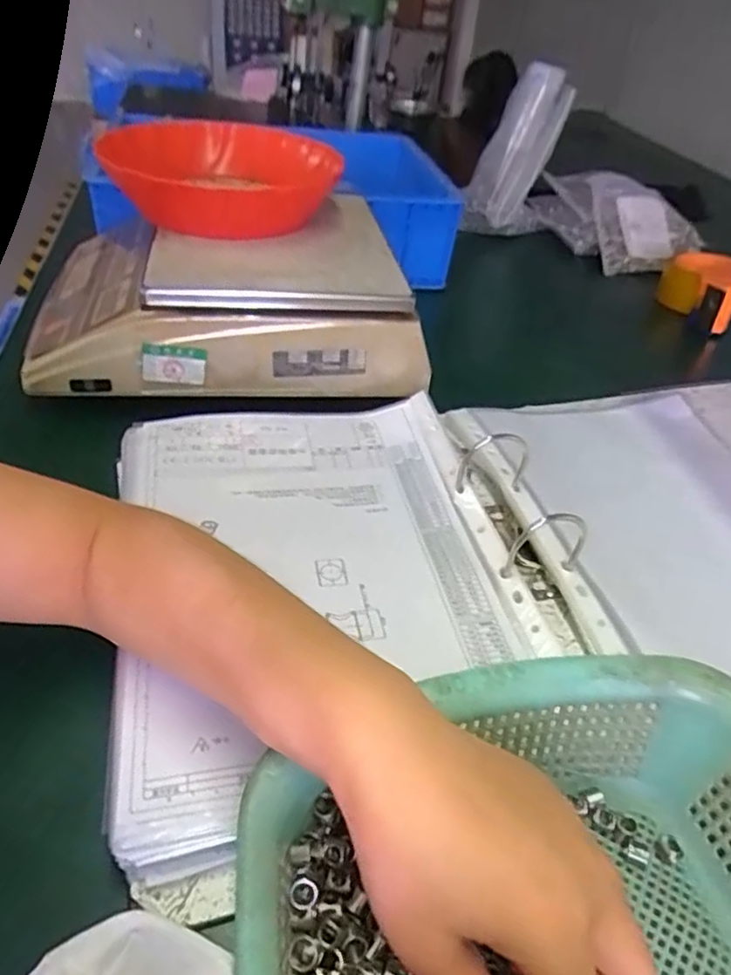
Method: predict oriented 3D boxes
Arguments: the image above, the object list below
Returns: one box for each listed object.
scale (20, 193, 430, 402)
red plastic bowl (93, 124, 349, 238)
[{"bbox_3d":[-0.125,-0.187,0.611,0.331,0.106,0.257,-1,41,-10],"label":"scale"},{"bbox_3d":[-0.122,-0.266,0.553,0.189,0.048,0.155,8,40,0],"label":"red plastic bowl"}]

